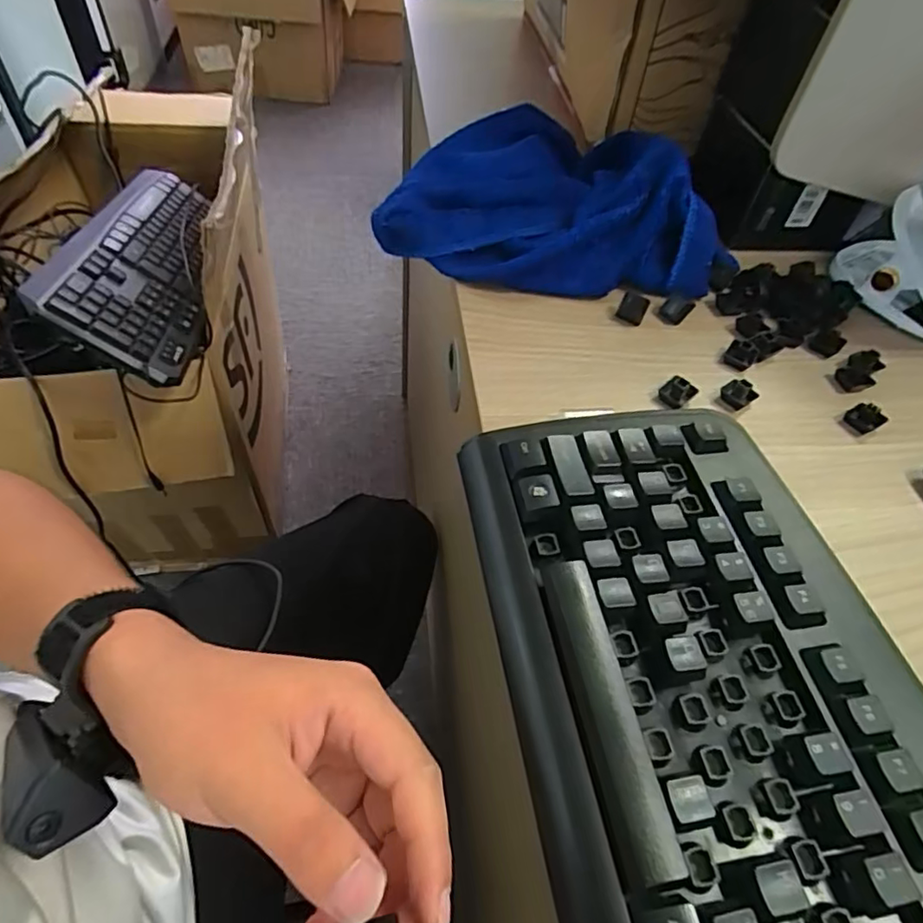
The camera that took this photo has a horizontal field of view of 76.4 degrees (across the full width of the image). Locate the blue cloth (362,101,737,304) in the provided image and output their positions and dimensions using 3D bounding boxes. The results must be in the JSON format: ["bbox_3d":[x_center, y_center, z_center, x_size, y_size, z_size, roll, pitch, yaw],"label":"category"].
[{"bbox_3d":[0.064,-0.198,0.426,0.244,0.066,0.160,4,52,-3],"label":"blue cloth"}]

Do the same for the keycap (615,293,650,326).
[{"bbox_3d":[0.115,-0.102,0.394,0.018,0.016,0.012,22,56,12],"label":"keycap"}]

